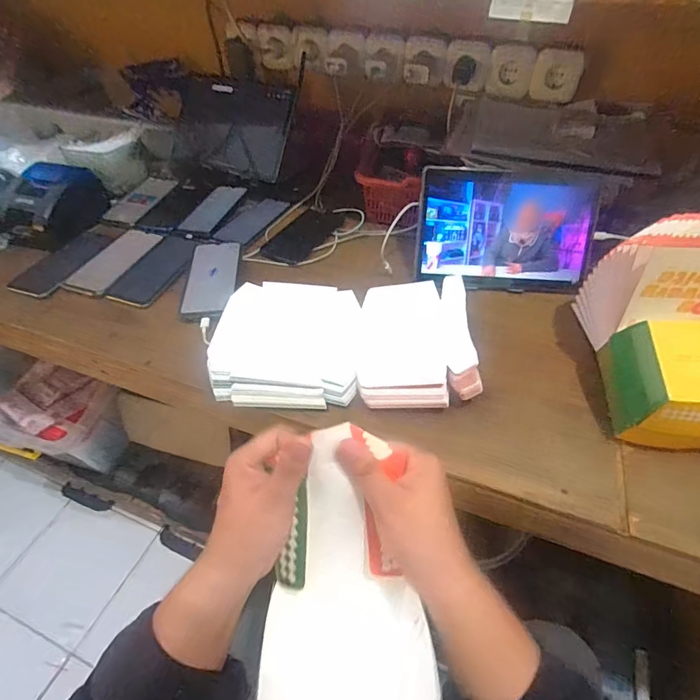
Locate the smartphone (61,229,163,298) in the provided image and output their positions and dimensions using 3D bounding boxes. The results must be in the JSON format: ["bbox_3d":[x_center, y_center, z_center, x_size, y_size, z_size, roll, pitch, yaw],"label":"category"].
[{"bbox_3d":[-0.387,-0.147,0.699,0.068,0.015,0.165,16,49,15],"label":"smartphone"}]

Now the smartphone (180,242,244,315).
[{"bbox_3d":[-0.210,-0.113,0.652,0.072,0.010,0.166,7,52,-10],"label":"smartphone"}]

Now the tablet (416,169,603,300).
[{"bbox_3d":[0.229,-0.176,0.632,0.250,0.166,0.011,5,17,3],"label":"tablet"}]

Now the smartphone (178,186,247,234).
[{"bbox_3d":[-0.256,-0.265,0.795,0.064,0.015,0.150,13,49,13],"label":"smartphone"}]

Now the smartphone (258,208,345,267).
[{"bbox_3d":[-0.079,-0.199,0.743,0.080,0.013,0.160,22,51,20],"label":"smartphone"}]

